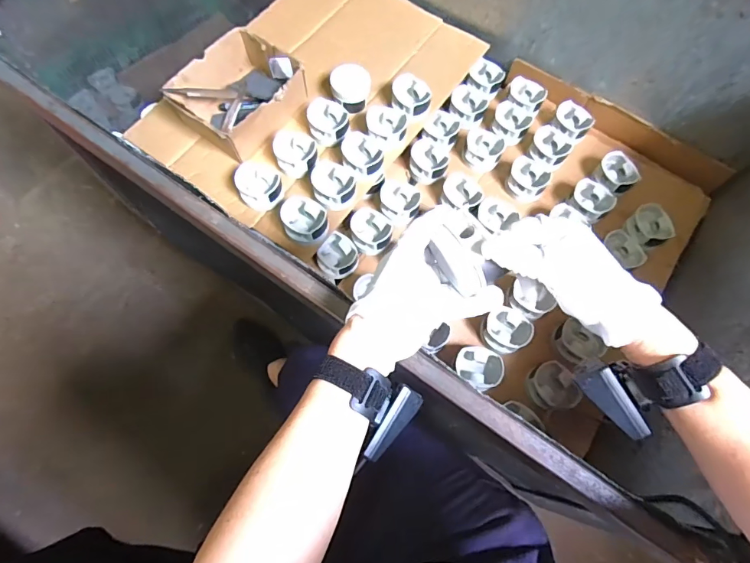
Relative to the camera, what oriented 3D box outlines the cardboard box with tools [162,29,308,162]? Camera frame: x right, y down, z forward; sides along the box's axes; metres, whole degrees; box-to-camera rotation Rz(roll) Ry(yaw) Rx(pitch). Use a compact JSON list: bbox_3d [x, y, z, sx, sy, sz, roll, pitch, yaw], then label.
[{"bbox_3d":[-0.256,-0.349,0.810,0.170,0.086,0.206,38,73,12],"label":"cardboard box with tools"}]

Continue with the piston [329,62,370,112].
[{"bbox_3d":[-0.047,-0.379,0.838,0.074,0.057,0.072,0,69,-1],"label":"piston"}]

